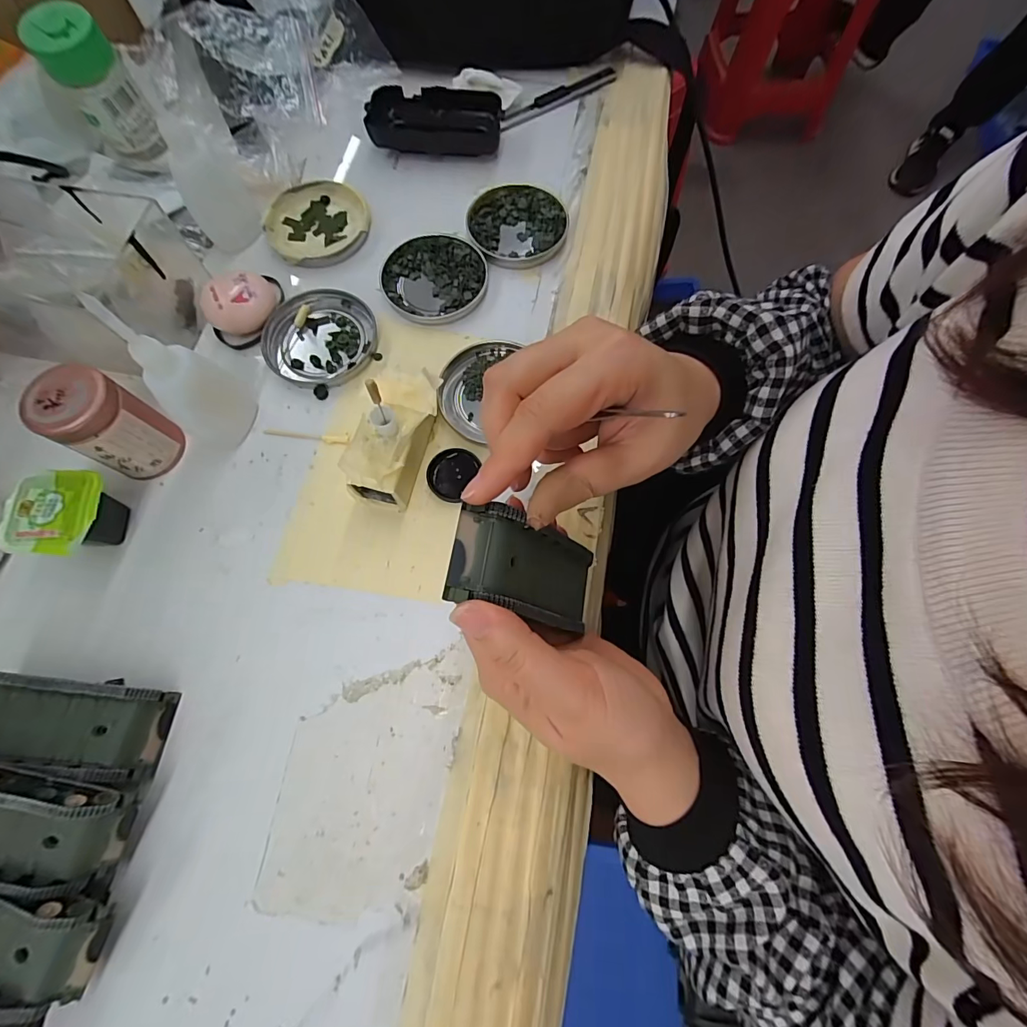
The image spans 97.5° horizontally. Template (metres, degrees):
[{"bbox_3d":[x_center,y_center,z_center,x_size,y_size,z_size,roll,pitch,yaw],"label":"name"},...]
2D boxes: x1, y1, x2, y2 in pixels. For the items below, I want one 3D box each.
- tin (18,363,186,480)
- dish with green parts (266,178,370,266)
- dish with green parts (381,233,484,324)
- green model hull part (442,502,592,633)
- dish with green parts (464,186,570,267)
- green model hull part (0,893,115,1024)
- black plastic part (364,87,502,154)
[{"bbox_3d":[-0.242,-0.053,0.272,0.040,0.066,0.043,0,73,-1],"label":"tin"},{"bbox_3d":[-0.156,-0.231,0.359,0.079,0.012,0.081,-12,73,-5],"label":"dish with green parts"},{"bbox_3d":[-0.060,-0.179,0.340,0.078,0.009,0.078,0,73,-1],"label":"dish with green parts"},{"bbox_3d":[0.010,0.027,0.209,0.019,0.088,0.043,-7,68,37],"label":"green model hull part"},{"bbox_3d":[0.002,-0.232,0.355,0.076,0.009,0.080,0,73,-1],"label":"dish with green parts"},{"bbox_3d":[-0.238,0.190,0.207,0.095,0.038,0.045,15,73,3],"label":"green model hull part"},{"bbox_3d":[-0.066,-0.331,0.380,0.108,0.022,0.052,-4,73,-2],"label":"black plastic part"}]

